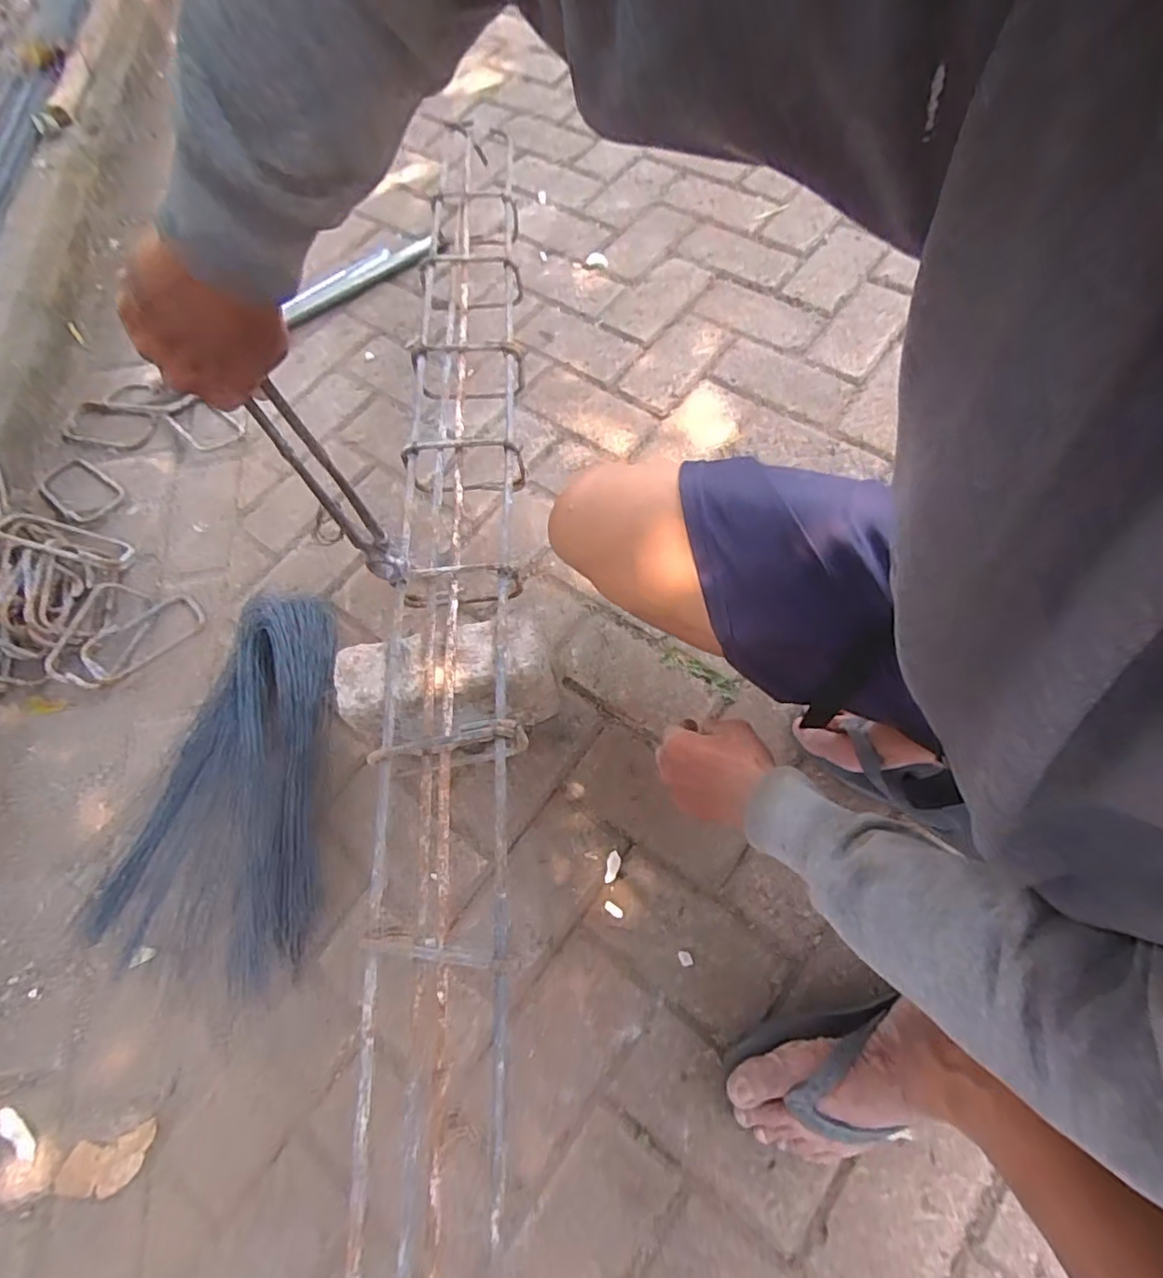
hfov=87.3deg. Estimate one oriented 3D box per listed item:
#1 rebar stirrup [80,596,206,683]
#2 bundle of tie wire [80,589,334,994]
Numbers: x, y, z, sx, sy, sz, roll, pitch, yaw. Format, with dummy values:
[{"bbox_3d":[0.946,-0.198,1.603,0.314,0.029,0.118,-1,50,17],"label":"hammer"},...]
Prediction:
[{"bbox_3d":[-0.584,-0.006,0.813,0.145,0.010,0.080,-37,72,-24],"label":"rebar stirrup"},{"bbox_3d":[-0.401,0.148,0.716,0.257,0.044,0.447,4,67,4],"label":"bundle of tie wire"}]

